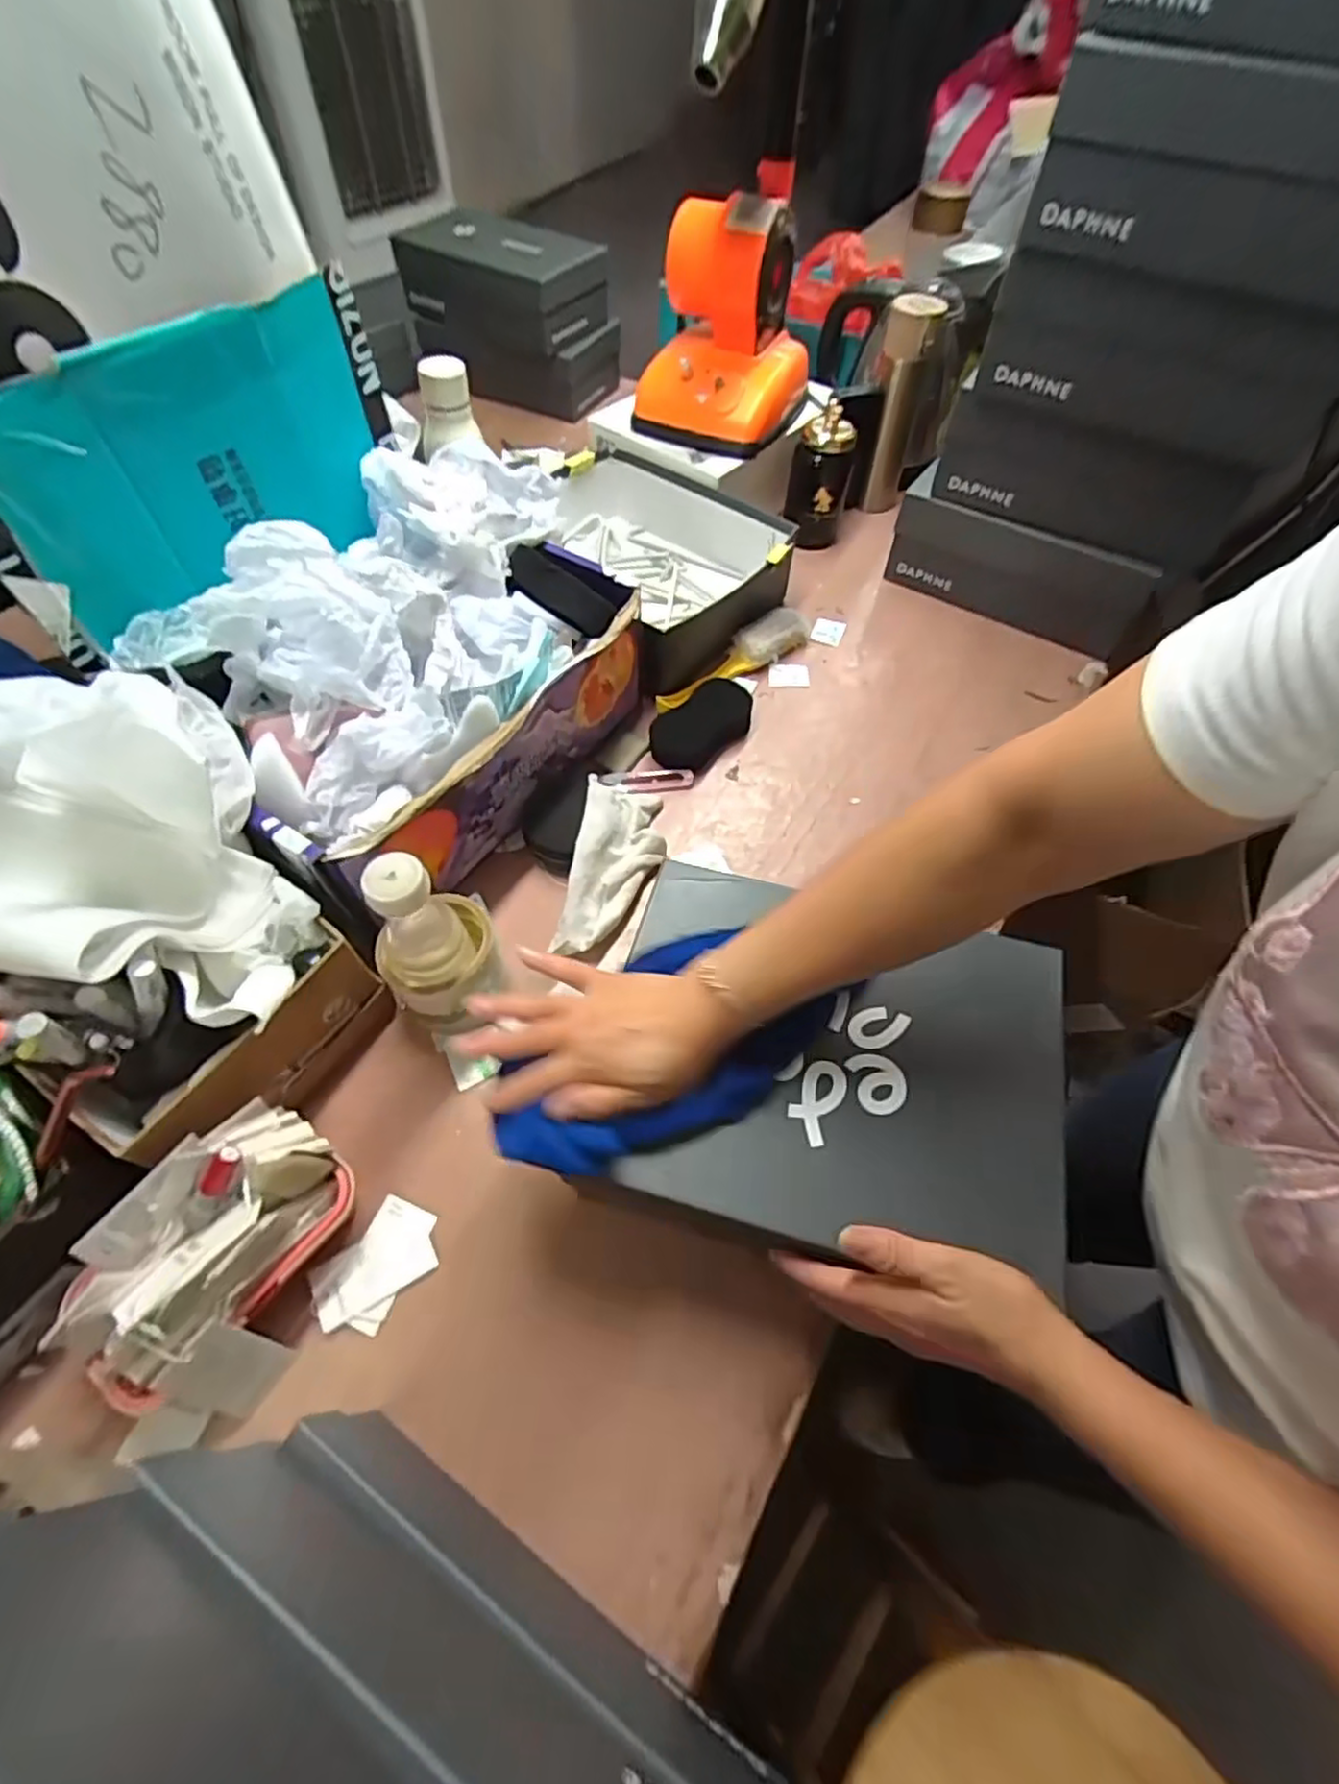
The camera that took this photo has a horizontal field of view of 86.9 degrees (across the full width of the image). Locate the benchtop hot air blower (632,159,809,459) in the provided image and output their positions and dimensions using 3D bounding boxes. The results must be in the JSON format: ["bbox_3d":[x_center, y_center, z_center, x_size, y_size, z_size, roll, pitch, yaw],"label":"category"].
[{"bbox_3d":[0.070,-0.698,0.866,0.185,0.197,0.205,20,59,10],"label":"benchtop hot air blower"}]

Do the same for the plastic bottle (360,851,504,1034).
[{"bbox_3d":[-0.177,0.032,0.532,0.084,0.181,0.080,-25,62,-17],"label":"plastic bottle"}]

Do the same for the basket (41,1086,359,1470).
[{"bbox_3d":[-0.294,0.244,0.450,0.111,0.094,0.196,22,59,11],"label":"basket"}]

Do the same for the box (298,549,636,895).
[{"bbox_3d":[-0.186,-0.155,0.656,0.155,0.161,0.371,31,62,17],"label":"box"}]

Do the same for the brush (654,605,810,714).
[{"bbox_3d":[0.073,-0.269,0.819,0.233,0.034,0.046,-34,65,-21],"label":"brush"}]

